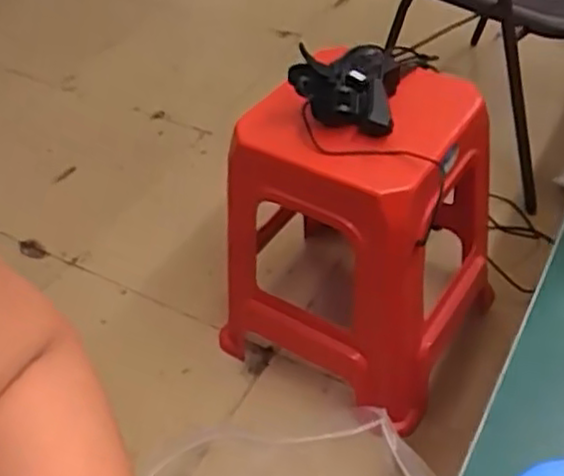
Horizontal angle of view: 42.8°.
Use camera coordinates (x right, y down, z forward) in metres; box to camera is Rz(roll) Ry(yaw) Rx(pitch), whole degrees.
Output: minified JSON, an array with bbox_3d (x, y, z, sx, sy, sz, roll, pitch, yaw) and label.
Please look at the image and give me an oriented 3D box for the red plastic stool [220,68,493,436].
[{"bbox_3d":[0.138,-0.024,1.169,0.343,0.464,0.366,21,52,25],"label":"red plastic stool"}]

